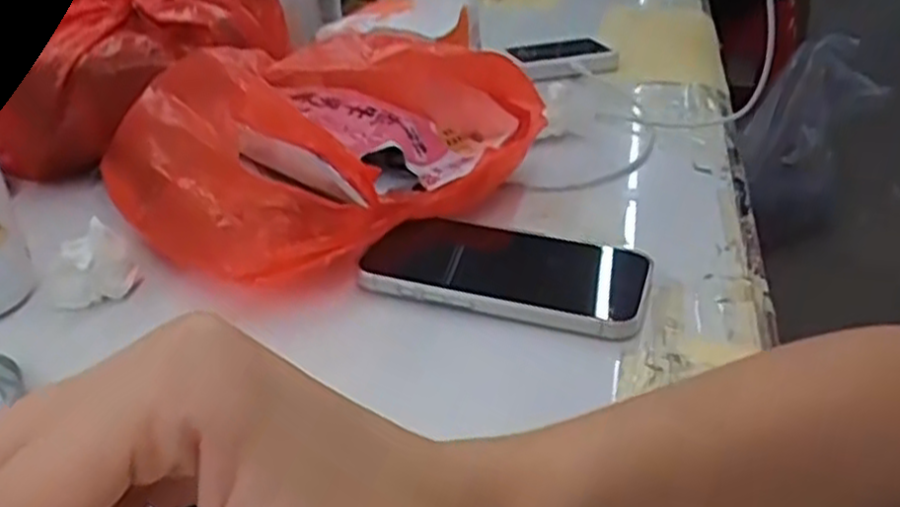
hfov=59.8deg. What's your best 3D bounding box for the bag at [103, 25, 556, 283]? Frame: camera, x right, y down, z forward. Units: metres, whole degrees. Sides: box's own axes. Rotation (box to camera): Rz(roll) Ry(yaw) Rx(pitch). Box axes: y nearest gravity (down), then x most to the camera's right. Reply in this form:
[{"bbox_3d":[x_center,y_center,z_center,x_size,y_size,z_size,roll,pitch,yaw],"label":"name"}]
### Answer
[{"bbox_3d":[-0.071,-0.081,0.474,0.236,0.096,0.185,-21,37,-32],"label":"bag"}]

